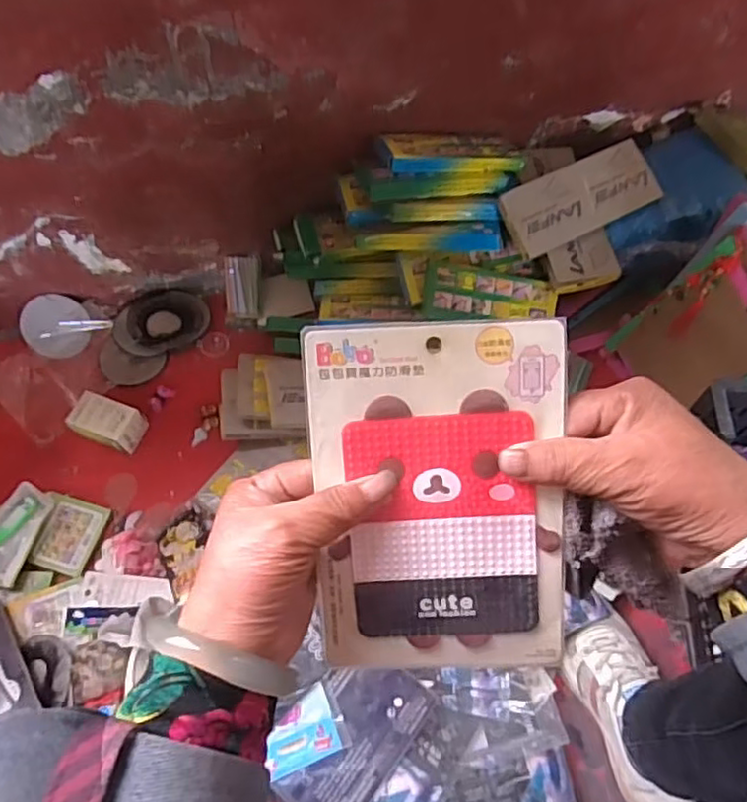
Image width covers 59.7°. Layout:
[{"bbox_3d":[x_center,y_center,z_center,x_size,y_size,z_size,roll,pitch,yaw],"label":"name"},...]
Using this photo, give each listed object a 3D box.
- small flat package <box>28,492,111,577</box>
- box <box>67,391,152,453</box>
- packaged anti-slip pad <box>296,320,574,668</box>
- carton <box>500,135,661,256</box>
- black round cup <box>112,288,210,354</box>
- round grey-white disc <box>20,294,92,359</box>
[{"bbox_3d":[-0.385,0.169,0.823,0.070,0.017,0.092,12,65,9],"label":"small flat package"},{"bbox_3d":[-0.355,0.031,0.871,0.088,0.059,0.056,16,66,10],"label":"box"},{"bbox_3d":[0.033,0.051,0.321,0.121,0.005,0.176,-2,101,3],"label":"packaged anti-slip pad"},{"bbox_3d":[0.268,-0.263,0.844,0.215,0.016,0.091,-27,88,-12],"label":"carton"},{"bbox_3d":[-0.311,-0.123,0.957,0.133,0.028,0.109,-5,64,1],"label":"black round cup"},{"bbox_3d":[-0.459,-0.108,0.939,0.089,0.091,0.011,-8,27,-17],"label":"round grey-white disc"}]

